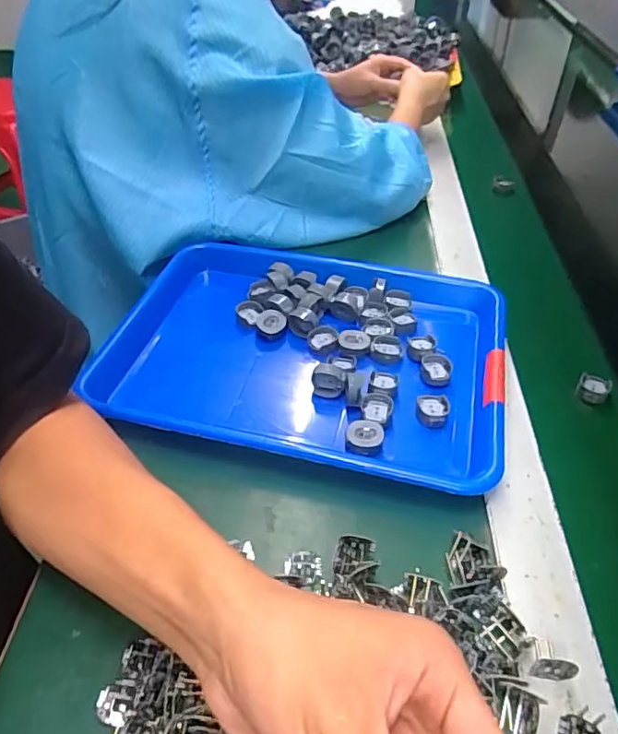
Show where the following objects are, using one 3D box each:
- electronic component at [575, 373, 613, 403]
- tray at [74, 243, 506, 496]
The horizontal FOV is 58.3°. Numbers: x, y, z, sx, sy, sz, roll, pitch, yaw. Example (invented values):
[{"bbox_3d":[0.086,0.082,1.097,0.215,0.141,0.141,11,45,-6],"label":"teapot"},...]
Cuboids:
[{"bbox_3d":[0.249,0.018,0.487,0.026,0.011,0.030,31,51,28],"label":"electronic component"},{"bbox_3d":[-0.014,-0.019,0.492,0.352,0.034,0.243,10,44,9],"label":"tray"}]

